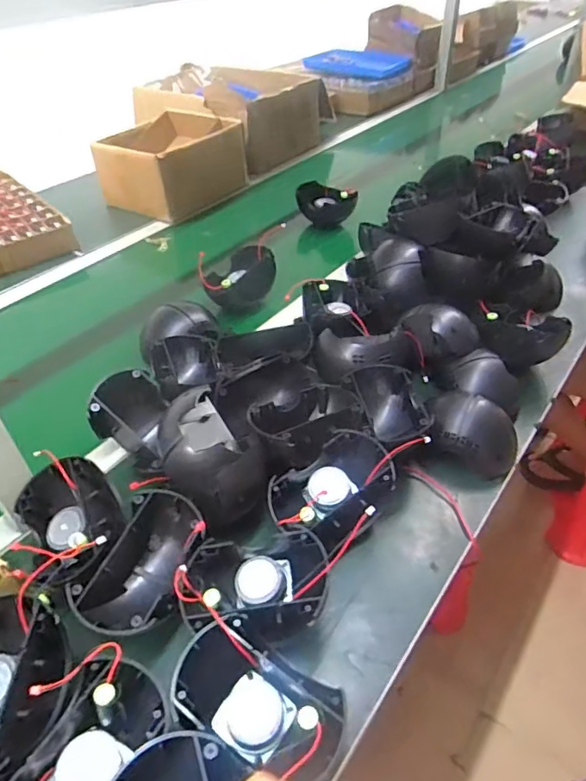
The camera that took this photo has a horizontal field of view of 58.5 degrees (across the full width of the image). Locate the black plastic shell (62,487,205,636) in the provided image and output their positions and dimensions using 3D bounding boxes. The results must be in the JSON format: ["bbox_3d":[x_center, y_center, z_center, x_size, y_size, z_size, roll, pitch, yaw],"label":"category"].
[{"bbox_3d":[-0.140,0.176,0.509,0.083,0.083,0.134,19,47,21],"label":"black plastic shell"}]

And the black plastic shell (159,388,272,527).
[{"bbox_3d":[-0.088,0.065,0.560,0.094,0.066,0.138,-23,47,-22],"label":"black plastic shell"}]

